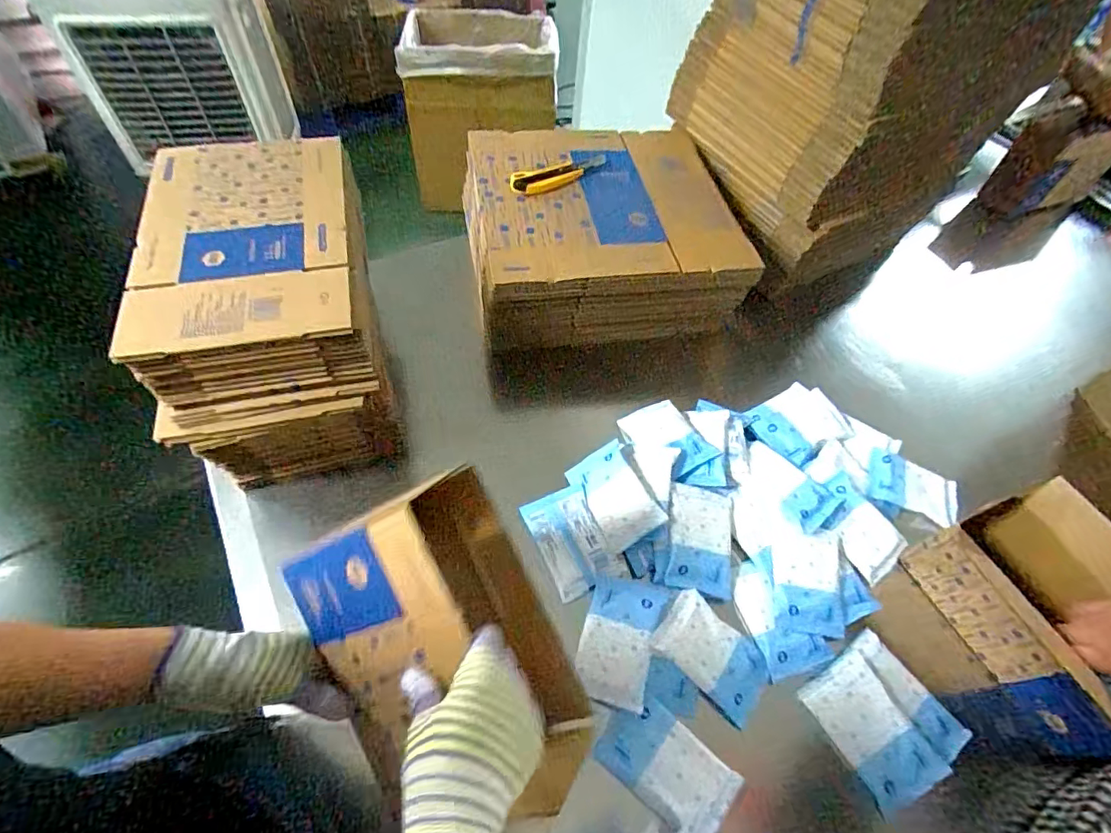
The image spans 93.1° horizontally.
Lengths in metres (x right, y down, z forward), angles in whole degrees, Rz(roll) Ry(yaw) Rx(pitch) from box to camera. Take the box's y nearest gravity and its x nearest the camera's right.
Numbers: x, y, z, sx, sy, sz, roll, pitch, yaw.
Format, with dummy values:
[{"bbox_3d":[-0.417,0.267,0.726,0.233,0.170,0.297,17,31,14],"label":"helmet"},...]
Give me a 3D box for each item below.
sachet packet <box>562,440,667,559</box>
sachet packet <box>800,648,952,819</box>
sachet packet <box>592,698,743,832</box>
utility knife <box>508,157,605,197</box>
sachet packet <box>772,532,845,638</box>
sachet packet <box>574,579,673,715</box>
[{"bbox_3d":[0.075,0.102,0.689,0.082,0.019,0.135,-35,55,8],"label":"sachet packet"},{"bbox_3d":[0.342,0.341,0.571,0.088,0.020,0.131,-22,62,-17],"label":"sachet packet"},{"bbox_3d":[0.114,0.355,0.535,0.137,0.012,0.078,35,62,17],"label":"sachet packet"},{"bbox_3d":[0.010,-0.402,0.868,0.168,0.013,0.047,-23,62,-18],"label":"utility knife"},{"bbox_3d":[0.314,0.203,0.653,0.084,0.009,0.122,6,64,1],"label":"sachet packet"},{"bbox_3d":[0.073,0.252,0.602,0.082,0.022,0.136,18,58,7],"label":"sachet packet"}]

